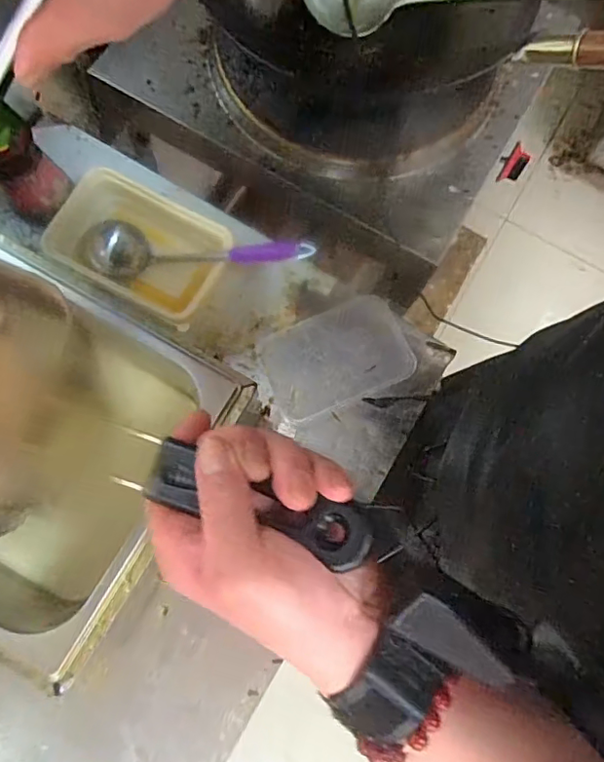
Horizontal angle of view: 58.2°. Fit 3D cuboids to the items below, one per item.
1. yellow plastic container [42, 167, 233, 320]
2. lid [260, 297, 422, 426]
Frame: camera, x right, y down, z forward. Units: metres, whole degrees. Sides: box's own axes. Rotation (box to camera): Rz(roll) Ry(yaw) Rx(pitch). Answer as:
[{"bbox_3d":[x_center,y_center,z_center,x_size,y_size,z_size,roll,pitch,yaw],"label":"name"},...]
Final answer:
[{"bbox_3d":[-0.188,-0.154,0.625,0.186,0.051,0.123,30,78,5],"label":"yellow plastic container"},{"bbox_3d":[0.041,-0.030,0.630,0.166,0.013,0.111,-21,79,-6],"label":"lid"}]

